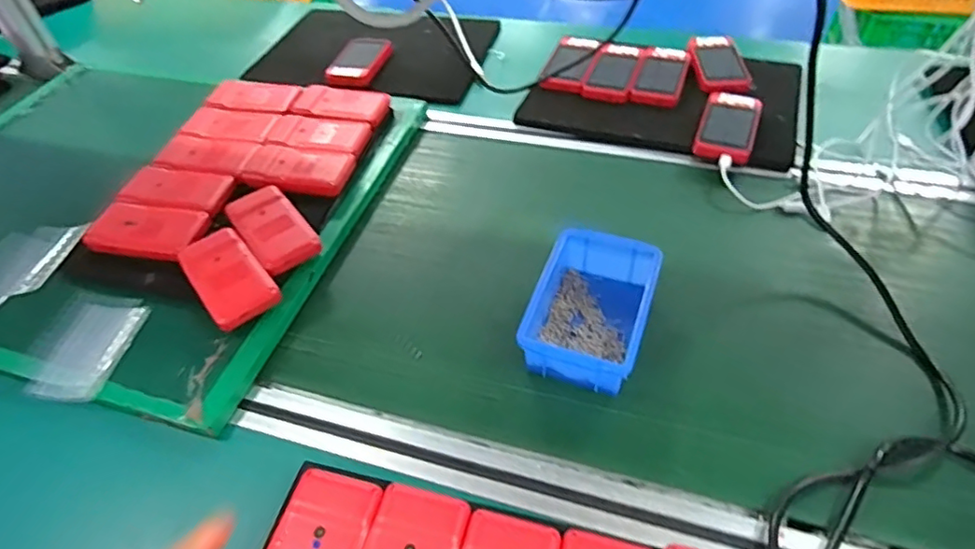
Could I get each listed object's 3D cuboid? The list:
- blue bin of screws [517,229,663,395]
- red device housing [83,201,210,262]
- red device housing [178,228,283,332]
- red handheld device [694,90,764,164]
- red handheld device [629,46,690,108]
[{"bbox_3d":[0.095,0.033,0.537,0.096,0.056,0.146,15,51,18],"label":"blue bin of screws"},{"bbox_3d":[-0.363,-0.046,0.625,0.130,0.017,0.073,8,49,12],"label":"red device housing"},{"bbox_3d":[-0.255,0.003,0.576,0.063,0.020,0.115,-34,56,-21],"label":"red device housing"},{"bbox_3d":[0.295,-0.180,0.717,0.065,0.020,0.131,17,52,19],"label":"red handheld device"},{"bbox_3d":[0.238,-0.275,0.804,0.063,0.011,0.117,14,51,16],"label":"red handheld device"}]

